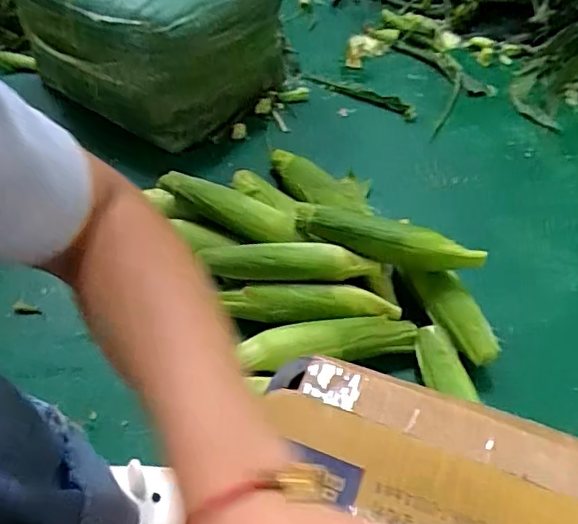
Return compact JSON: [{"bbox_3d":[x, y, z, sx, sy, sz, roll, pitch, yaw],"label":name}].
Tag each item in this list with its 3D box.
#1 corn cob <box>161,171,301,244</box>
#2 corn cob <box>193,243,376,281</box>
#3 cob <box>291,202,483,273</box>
[{"bbox_3d":[-0.077,-0.068,0.812,0.214,0.051,0.051,20,54,16],"label":"corn cob"},{"bbox_3d":[0.002,0.006,0.761,0.229,0.043,0.049,2,51,2],"label":"corn cob"},{"bbox_3d":[0.129,-0.033,0.746,0.247,0.044,0.055,14,53,11],"label":"cob"}]

